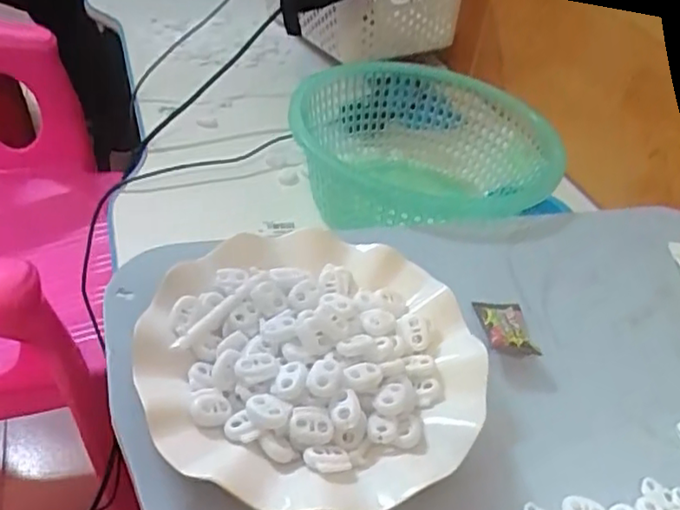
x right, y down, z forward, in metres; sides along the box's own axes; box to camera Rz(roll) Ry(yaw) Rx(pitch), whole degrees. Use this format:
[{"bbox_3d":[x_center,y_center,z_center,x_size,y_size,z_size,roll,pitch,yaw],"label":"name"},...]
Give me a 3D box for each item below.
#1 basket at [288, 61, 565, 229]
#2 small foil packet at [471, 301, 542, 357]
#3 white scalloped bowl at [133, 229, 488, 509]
[{"bbox_3d":[0.069,-0.089,0.582,0.213,0.108,0.215,5,39,-5],"label":"basket"},{"bbox_3d":[0.103,0.045,0.403,0.031,0.018,0.049,2,38,-2],"label":"small foil packet"},{"bbox_3d":[-0.015,0.060,0.354,0.181,0.043,0.185,6,39,-4],"label":"white scalloped bowl"}]

